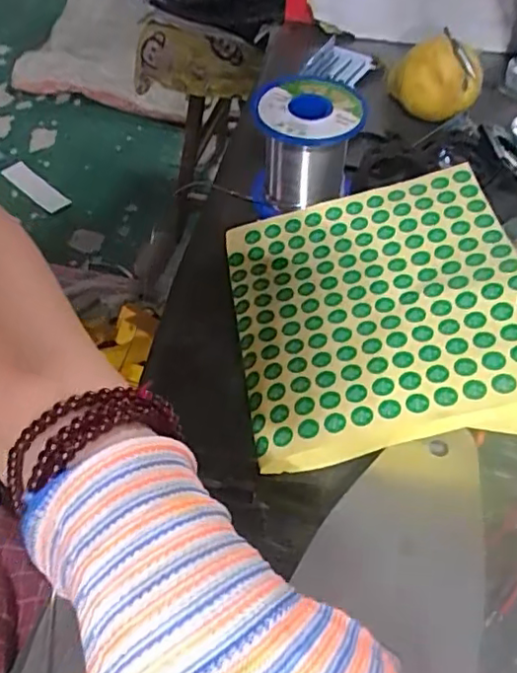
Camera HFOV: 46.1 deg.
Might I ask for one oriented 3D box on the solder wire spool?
[{"bbox_3d":[0.027,-0.110,0.367,0.063,0.065,0.066,0,55,0],"label":"solder wire spool"}]

